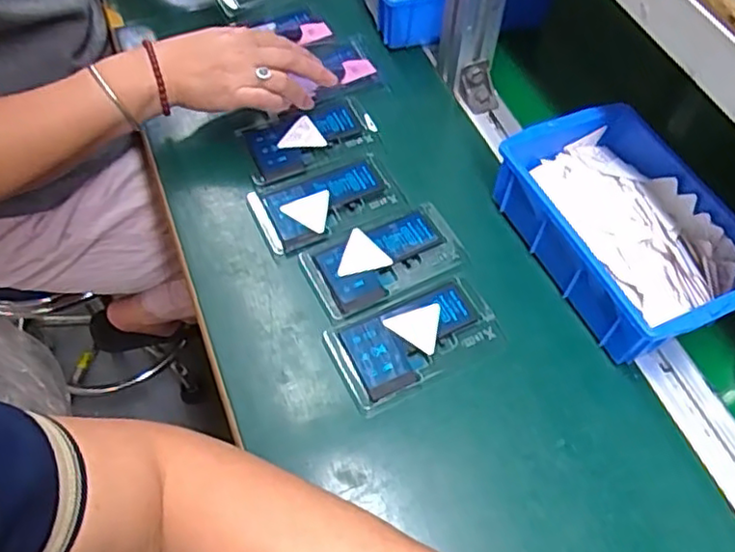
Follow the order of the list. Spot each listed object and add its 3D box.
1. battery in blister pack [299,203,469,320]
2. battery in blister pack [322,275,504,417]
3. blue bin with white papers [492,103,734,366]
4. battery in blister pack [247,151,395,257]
[{"bbox_3d":[0.014,-0.014,0.538,0.125,0.011,0.068,-22,61,-16],"label":"battery in blister pack"},{"bbox_3d":[0.037,0.048,0.498,0.124,0.006,0.073,-22,61,-16],"label":"battery in blister pack"},{"bbox_3d":[0.210,-0.043,0.519,0.143,0.058,0.198,-19,60,-14],"label":"blue bin with white papers"},{"bbox_3d":[-0.036,-0.065,0.565,0.120,0.006,0.071,-23,61,-16],"label":"battery in blister pack"}]

